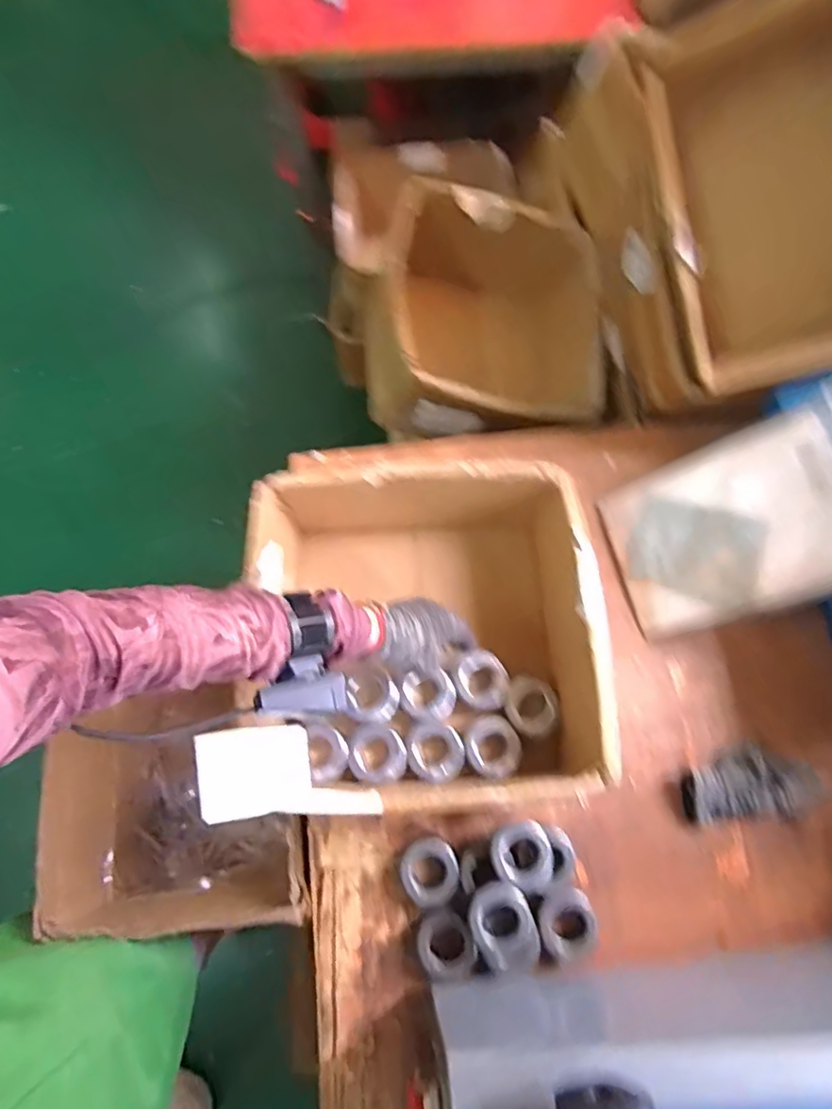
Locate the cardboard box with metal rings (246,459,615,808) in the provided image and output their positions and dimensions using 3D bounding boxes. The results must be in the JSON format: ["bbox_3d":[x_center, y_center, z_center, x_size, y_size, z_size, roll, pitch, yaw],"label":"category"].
[{"bbox_3d":[0.012,0.089,0.643,0.323,0.181,0.316,-4,72,-1],"label":"cardboard box with metal rings"}]

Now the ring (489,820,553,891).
[{"bbox_3d":[0.108,0.304,0.607,0.062,0.023,0.061,4,59,-6],"label":"ring"}]

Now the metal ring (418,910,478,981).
[{"bbox_3d":[0.030,0.396,0.605,0.061,0.017,0.060,-12,57,20],"label":"metal ring"}]

